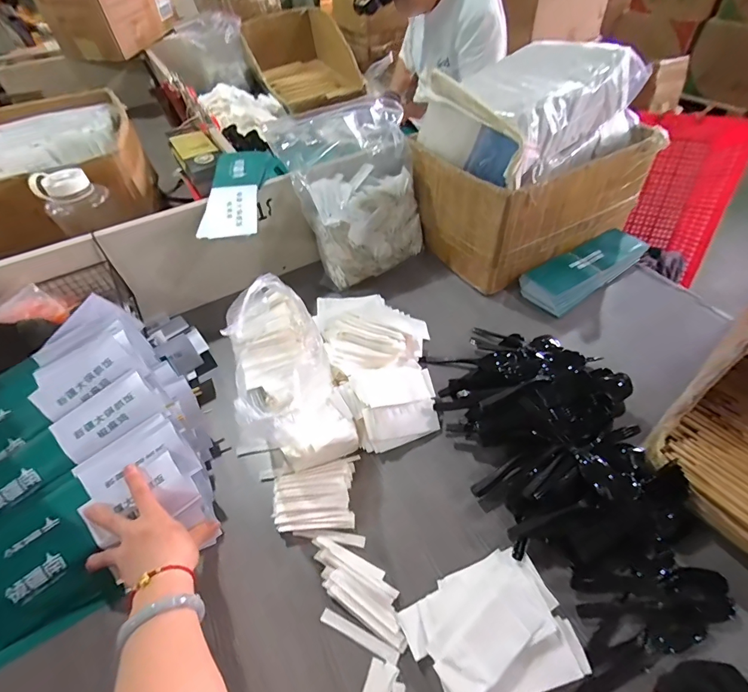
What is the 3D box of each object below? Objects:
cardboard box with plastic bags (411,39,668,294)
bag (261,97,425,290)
[{"bbox_3d":[0.311,-0.360,0.771,0.398,0.302,0.260,-24,51,-16],"label":"cardboard box with plastic bags"},{"bbox_3d":[-0.031,-0.308,0.802,0.257,0.258,0.187,-25,52,-17],"label":"bag"}]

